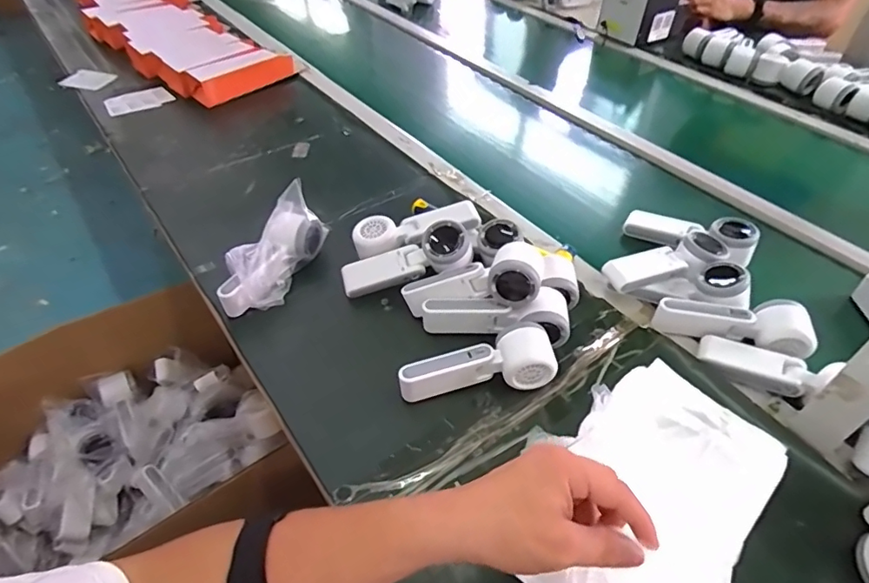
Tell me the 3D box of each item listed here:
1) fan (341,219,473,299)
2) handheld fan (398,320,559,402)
[{"bbox_3d":[-0.035,-0.036,0.652,0.170,0.046,0.061,-20,48,9],"label":"fan"},{"bbox_3d":[0.044,0.081,0.559,0.164,0.049,0.061,-10,48,-8],"label":"handheld fan"}]

